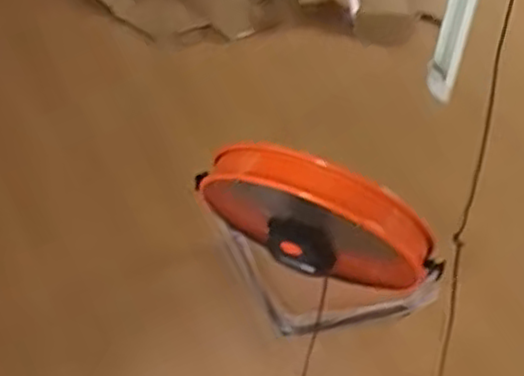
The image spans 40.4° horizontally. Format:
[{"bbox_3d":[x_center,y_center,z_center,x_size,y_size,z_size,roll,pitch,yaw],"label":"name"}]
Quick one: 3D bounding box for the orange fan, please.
[{"bbox_3d":[0.133,0.135,1.705,0.563,0.533,0.208,19,50,17],"label":"orange fan"}]

